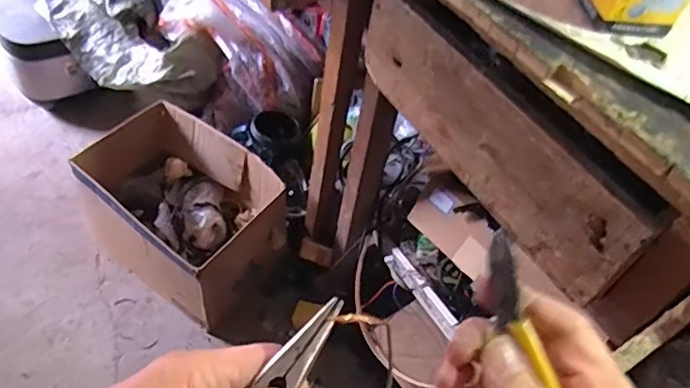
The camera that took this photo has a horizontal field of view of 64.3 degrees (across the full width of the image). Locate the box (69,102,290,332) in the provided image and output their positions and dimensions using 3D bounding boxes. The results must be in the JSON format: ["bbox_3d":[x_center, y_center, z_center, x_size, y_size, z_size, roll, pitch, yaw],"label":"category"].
[{"bbox_3d":[-0.340,0.020,1.136,0.420,0.212,0.265,36,55,18],"label":"box"}]

